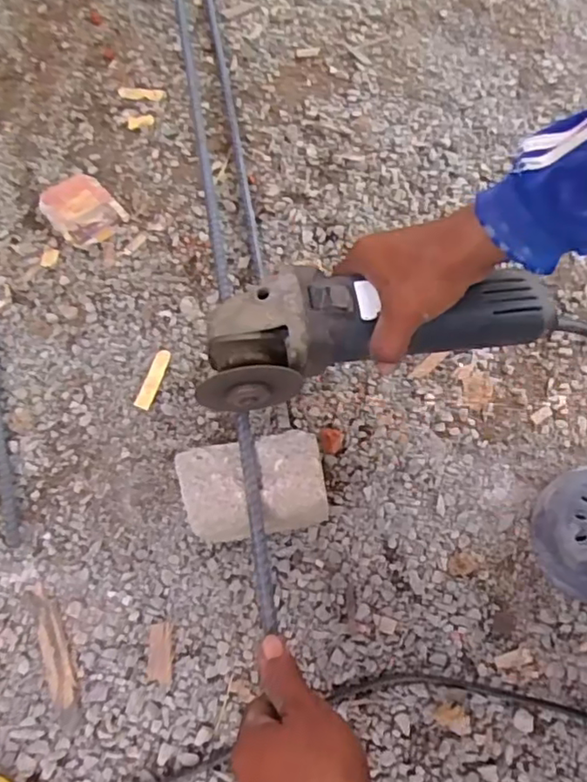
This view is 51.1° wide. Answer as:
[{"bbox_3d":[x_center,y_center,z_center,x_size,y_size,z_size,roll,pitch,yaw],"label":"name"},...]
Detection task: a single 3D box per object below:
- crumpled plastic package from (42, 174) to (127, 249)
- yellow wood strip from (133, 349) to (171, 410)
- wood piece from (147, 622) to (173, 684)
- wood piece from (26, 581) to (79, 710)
[{"bbox_3d":[-0.223,-0.192,0.645,0.066,0.009,0.090,-40,73,-13],"label":"crumpled plastic package"},{"bbox_3d":[-0.130,-0.011,0.572,0.014,0.007,0.057,24,91,10],"label":"yellow wood strip"},{"bbox_3d":[-0.106,0.207,0.486,0.019,0.004,0.043,-5,69,0],"label":"wood piece"},{"bbox_3d":[-0.193,0.202,0.490,0.019,0.004,0.094,-24,70,-7],"label":"wood piece"}]

